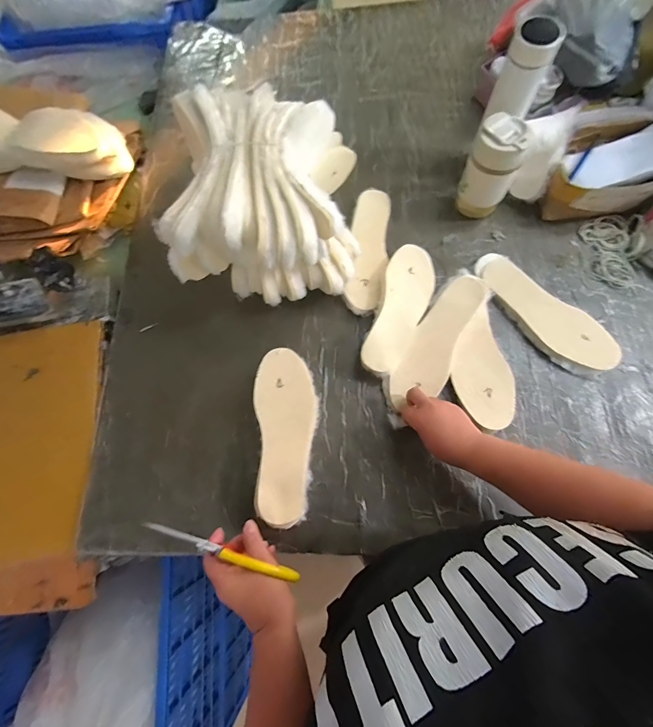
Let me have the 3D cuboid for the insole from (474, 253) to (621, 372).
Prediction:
[{"bbox_3d":[0.368,-0.089,0.588,0.090,0.022,0.267,-41,74,-7],"label":"insole"}]

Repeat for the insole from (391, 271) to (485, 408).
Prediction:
[{"bbox_3d":[0.188,-0.038,0.569,0.082,0.014,0.251,33,82,11],"label":"insole"}]

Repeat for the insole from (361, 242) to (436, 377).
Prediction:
[{"bbox_3d":[0.133,-0.100,0.596,0.086,0.020,0.251,20,72,-1],"label":"insole"}]

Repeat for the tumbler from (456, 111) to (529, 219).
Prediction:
[{"bbox_3d":[0.288,-0.336,0.603,0.081,0.155,0.072,28,77,11],"label":"tumbler"}]

